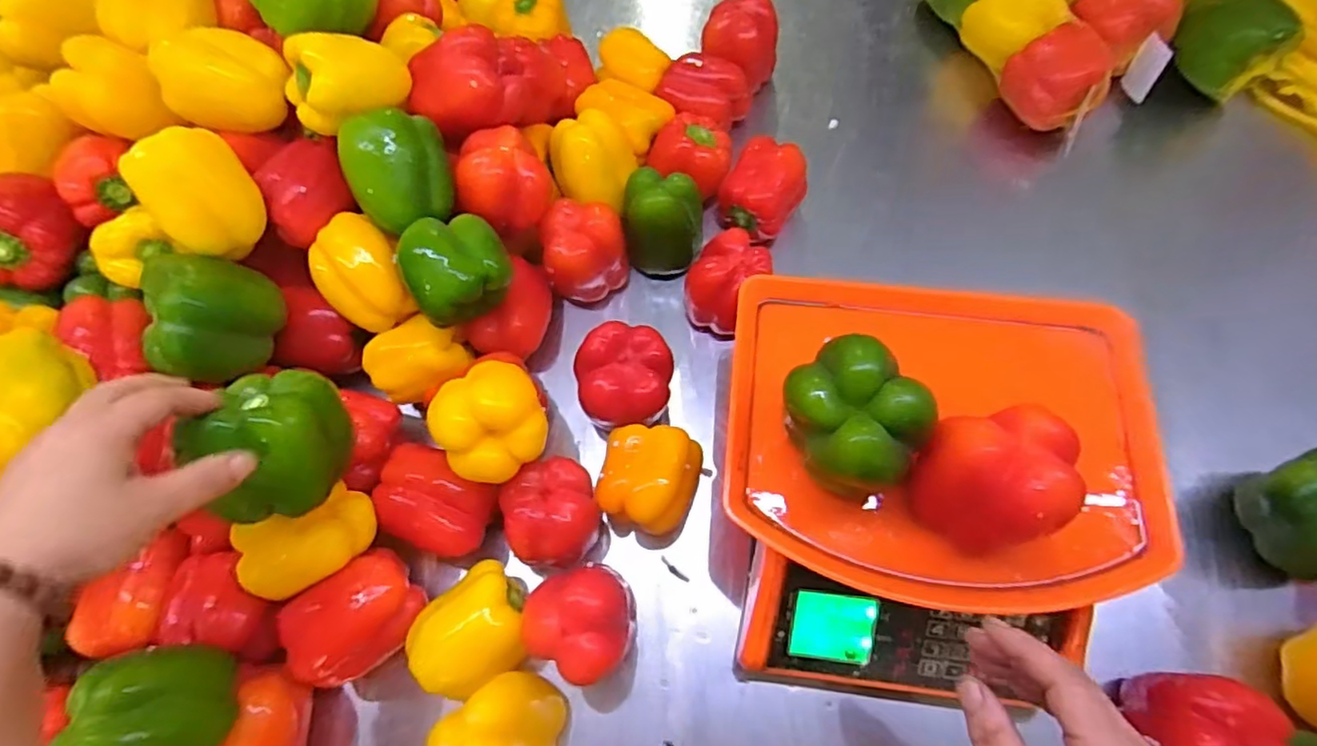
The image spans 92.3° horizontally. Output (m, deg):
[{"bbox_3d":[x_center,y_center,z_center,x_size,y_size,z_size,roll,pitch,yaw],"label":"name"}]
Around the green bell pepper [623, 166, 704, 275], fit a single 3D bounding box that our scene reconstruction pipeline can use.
[{"bbox_3d":[0.005,-0.137,0.587,0.071,0.088,0.067,-1,68,1],"label":"green bell pepper"}]

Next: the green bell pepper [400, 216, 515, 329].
[{"bbox_3d":[-0.161,-0.082,0.507,0.082,0.075,0.071,-29,70,-10],"label":"green bell pepper"}]

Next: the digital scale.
[{"bbox_3d":[0.195,0.077,0.448,0.293,0.112,0.276,3,68,3],"label":"digital scale"}]

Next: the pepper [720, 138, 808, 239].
[{"bbox_3d":[0.102,-0.174,0.625,0.072,0.077,0.082,31,72,13],"label":"pepper"}]

